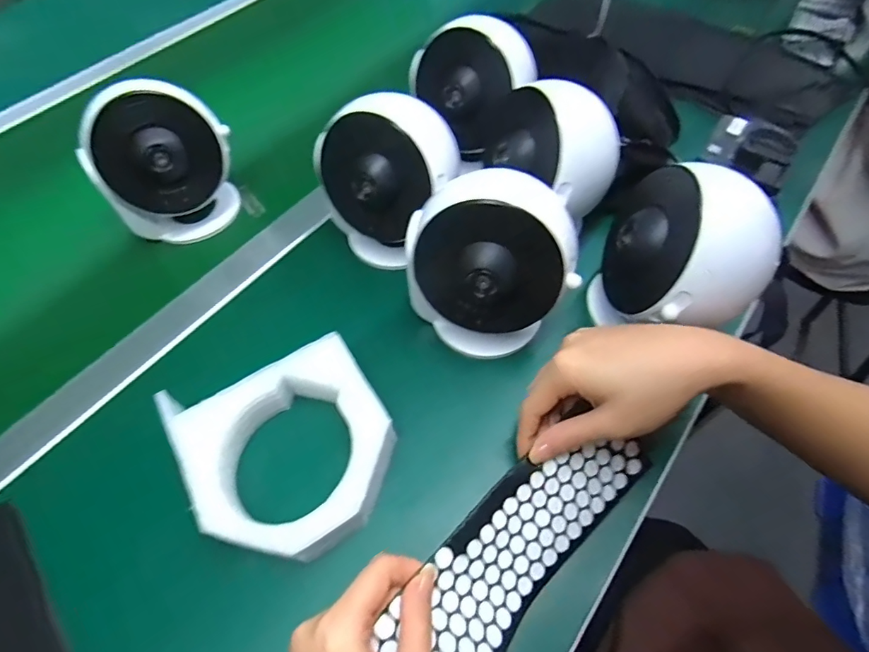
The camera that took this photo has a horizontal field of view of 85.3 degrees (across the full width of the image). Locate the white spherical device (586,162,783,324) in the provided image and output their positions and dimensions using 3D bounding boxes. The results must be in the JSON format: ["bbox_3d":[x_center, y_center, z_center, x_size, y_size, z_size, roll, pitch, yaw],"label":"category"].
[{"bbox_3d":[0.157,-0.044,0.299,0.093,0.095,0.085,-2,56,3],"label":"white spherical device"}]

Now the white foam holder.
[{"bbox_3d":[-0.094,0.080,0.305,0.131,0.043,0.137,-29,59,-14],"label":"white foam holder"}]

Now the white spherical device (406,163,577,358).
[{"bbox_3d":[0.038,-0.045,0.316,0.106,0.102,0.076,3,57,7],"label":"white spherical device"}]

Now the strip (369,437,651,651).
[{"bbox_3d":[0.025,0.146,0.250,0.264,0.034,0.064,-40,62,-21],"label":"strip"}]

